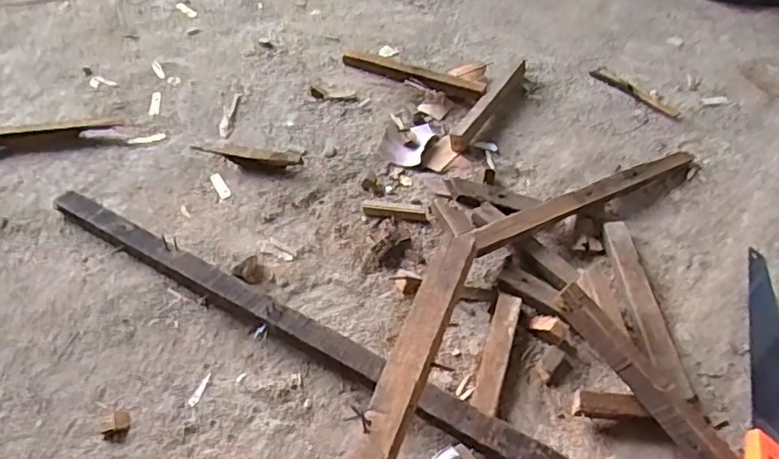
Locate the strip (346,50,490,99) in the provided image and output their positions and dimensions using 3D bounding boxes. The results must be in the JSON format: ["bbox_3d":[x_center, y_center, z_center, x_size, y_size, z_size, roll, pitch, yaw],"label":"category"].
[{"bbox_3d":[0.038,-0.274,1.043,0.268,0.036,0.029,19,49,13],"label":"strip"}]

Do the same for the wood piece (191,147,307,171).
[{"bbox_3d":[-0.216,-0.114,0.886,0.170,0.034,0.031,11,48,6],"label":"wood piece"}]

